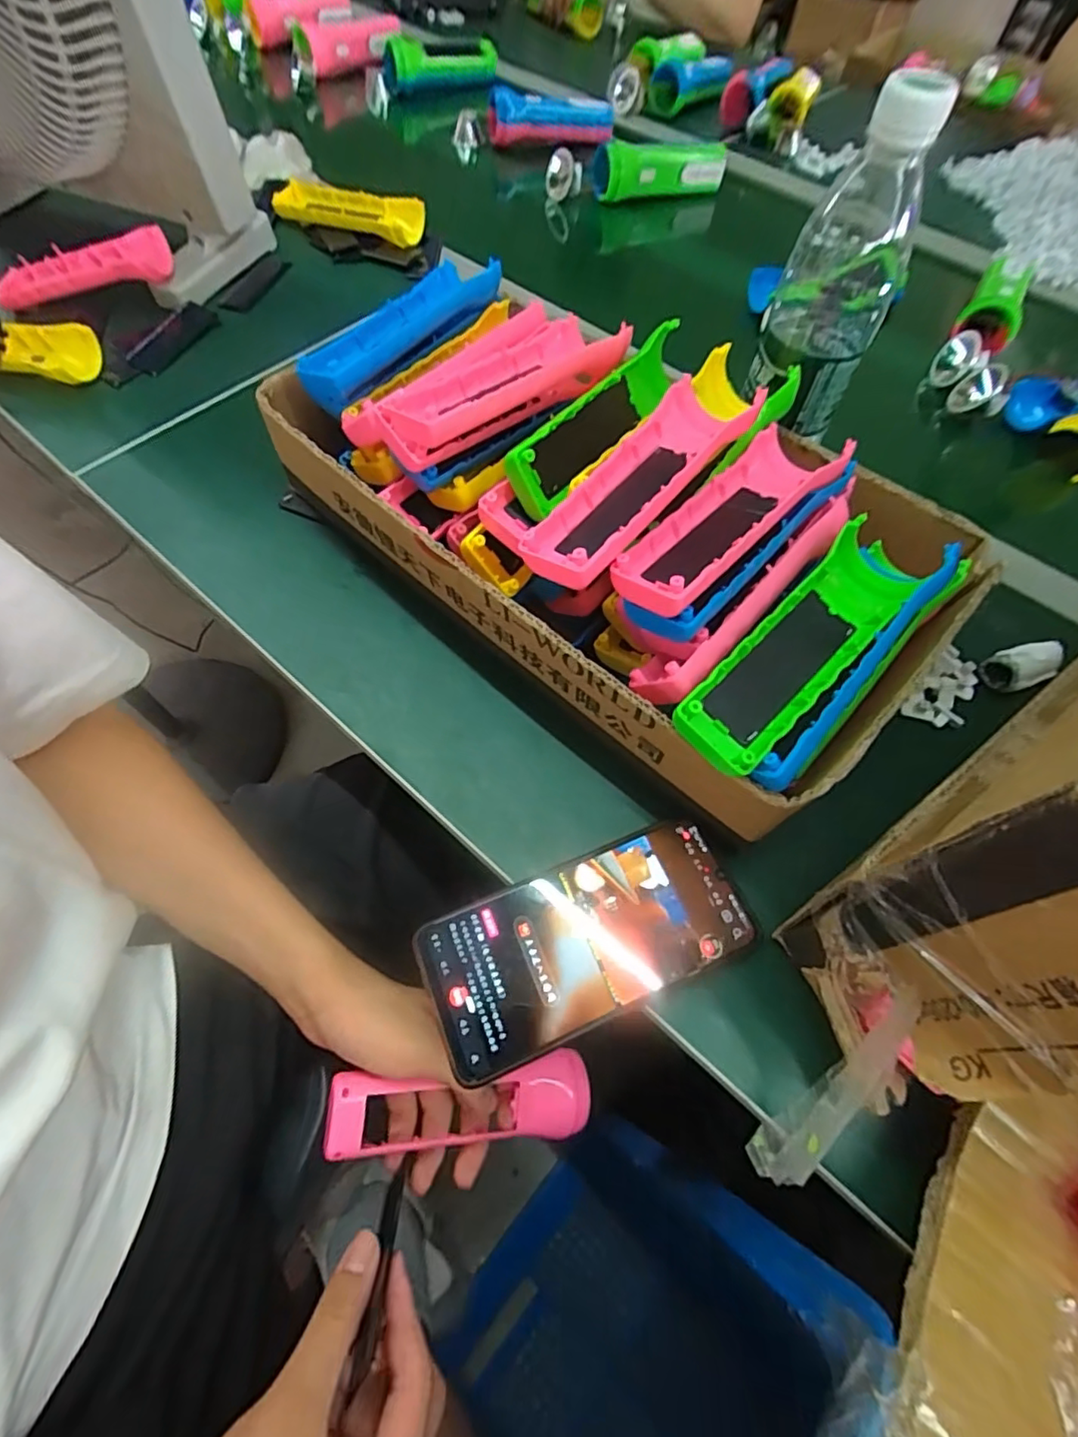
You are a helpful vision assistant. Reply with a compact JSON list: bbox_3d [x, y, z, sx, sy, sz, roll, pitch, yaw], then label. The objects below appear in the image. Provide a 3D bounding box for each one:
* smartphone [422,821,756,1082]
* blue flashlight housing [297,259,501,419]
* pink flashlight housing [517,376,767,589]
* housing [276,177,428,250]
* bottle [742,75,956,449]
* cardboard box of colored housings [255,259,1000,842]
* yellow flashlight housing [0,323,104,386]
[{"bbox_3d":[0.026,0.112,0.299,0.162,0.008,0.075,-18,63,-13],"label":"smartphone"},{"bbox_3d":[-0.091,-0.256,0.389,0.048,0.033,0.146,31,64,14],"label":"blue flashlight housing"},{"bbox_3d":[0.052,-0.120,0.299,0.046,0.031,0.146,35,65,15],"label":"pink flashlight housing"},{"bbox_3d":[-0.194,-0.519,0.601,0.168,0.026,0.044,21,62,9],"label":"housing"},{"bbox_3d":[0.175,-0.249,0.330,0.066,0.153,0.061,-3,61,-5],"label":"bottle"},{"bbox_3d":[0.036,-0.144,0.354,0.402,0.104,0.216,41,66,18],"label":"cardboard box of colored housings"},{"bbox_3d":[-0.434,-0.302,0.479,0.132,0.030,0.047,-1,61,-3],"label":"yellow flashlight housing"}]

